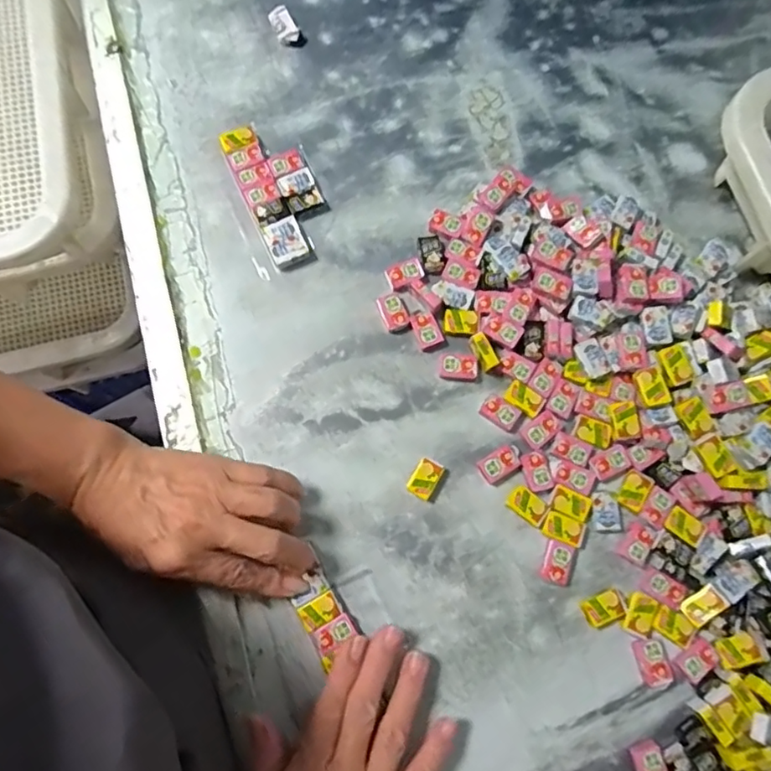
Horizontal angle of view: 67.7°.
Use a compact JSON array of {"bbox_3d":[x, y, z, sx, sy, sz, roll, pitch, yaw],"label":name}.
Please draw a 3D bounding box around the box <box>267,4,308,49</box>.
[{"bbox_3d":[-0.081,-0.295,0.474,0.022,0.014,0.036,-24,78,-6],"label":"box"}]

